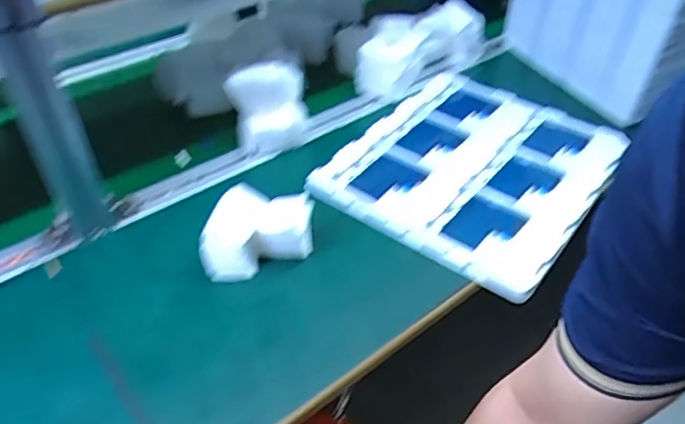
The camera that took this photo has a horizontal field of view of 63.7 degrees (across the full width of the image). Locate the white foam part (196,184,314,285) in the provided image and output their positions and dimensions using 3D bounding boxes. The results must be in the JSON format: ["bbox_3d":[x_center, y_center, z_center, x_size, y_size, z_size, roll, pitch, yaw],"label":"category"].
[{"bbox_3d":[-0.085,0.024,0.565,0.107,0.062,0.075,-1,42,0],"label":"white foam part"}]

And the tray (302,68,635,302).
[{"bbox_3d":[0.162,-0.060,0.682,0.274,0.024,0.319,28,49,28],"label":"tray"}]

